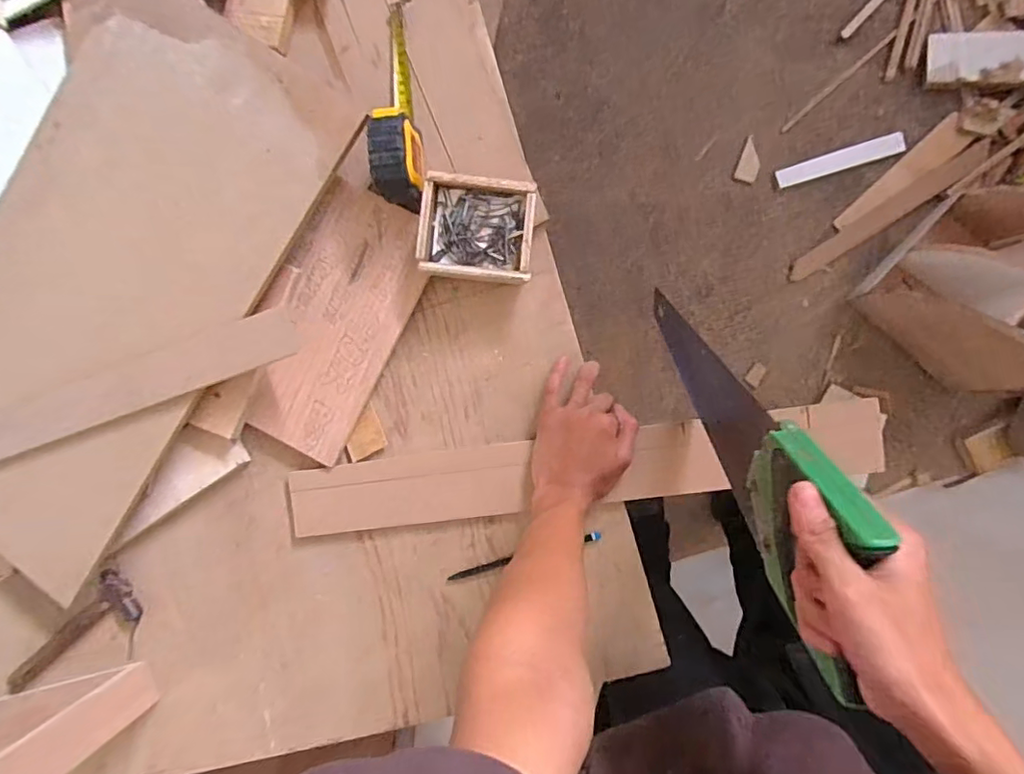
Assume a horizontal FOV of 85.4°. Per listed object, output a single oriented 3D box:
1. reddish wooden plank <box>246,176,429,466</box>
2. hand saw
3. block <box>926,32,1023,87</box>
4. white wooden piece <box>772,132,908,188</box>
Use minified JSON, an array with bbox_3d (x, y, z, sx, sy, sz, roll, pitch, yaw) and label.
[{"bbox_3d":[-0.189,-0.069,0.592,0.132,0.019,0.274,27,95,5],"label":"reddish wooden plank"},{"bbox_3d":[0.189,0.035,0.474,0.030,0.403,0.108,-9,121,2],"label":"hand saw"},{"bbox_3d":[1.050,-0.694,1.177,0.289,0.031,0.113,5,96,14],"label":"block"},{"bbox_3d":[0.743,-0.510,1.257,0.263,0.019,0.045,-15,105,14],"label":"white wooden piece"}]

